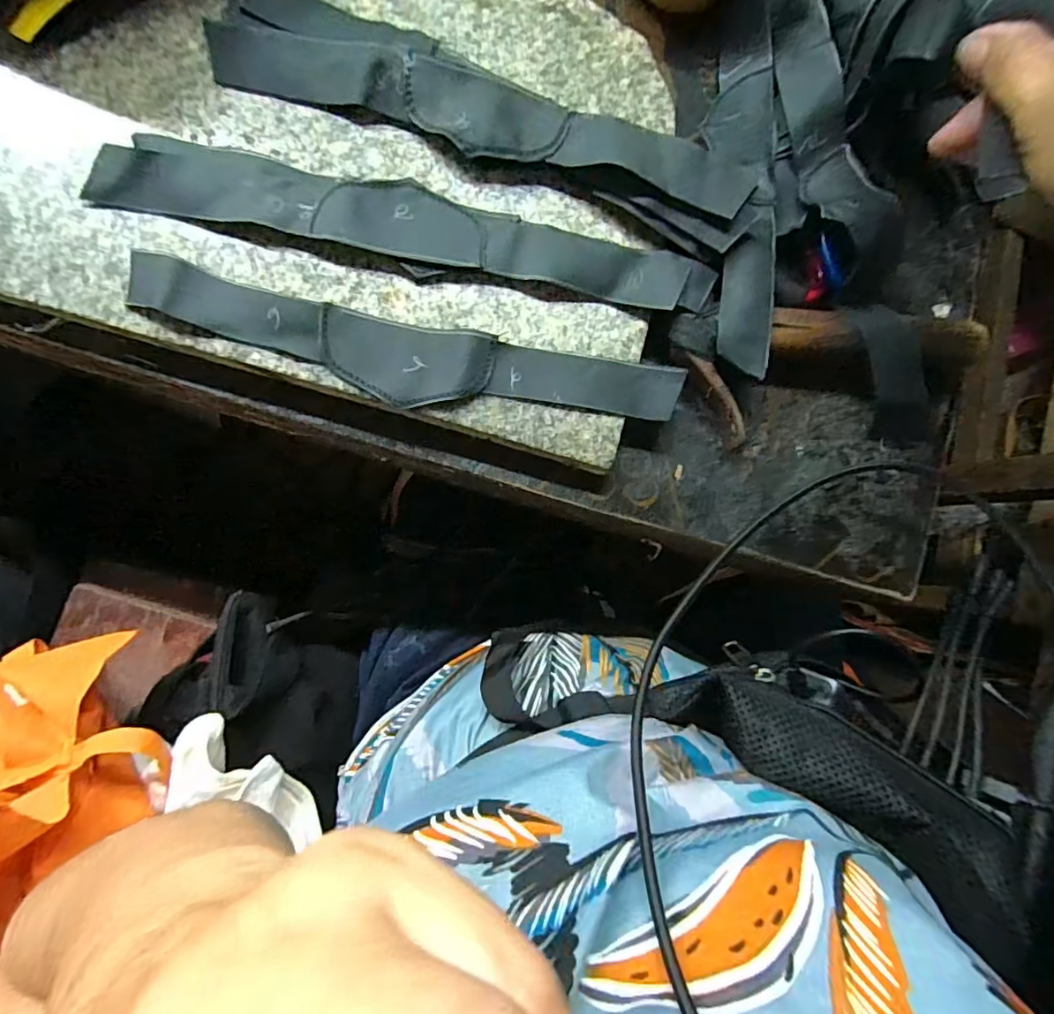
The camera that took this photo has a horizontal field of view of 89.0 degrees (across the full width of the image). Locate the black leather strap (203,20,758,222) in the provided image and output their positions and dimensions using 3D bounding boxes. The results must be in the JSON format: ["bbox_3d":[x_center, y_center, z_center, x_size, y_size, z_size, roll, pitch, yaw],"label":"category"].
[{"bbox_3d":[-0.023,-0.210,0.289,0.288,0.026,0.041,17,84,-4],"label":"black leather strap"}]

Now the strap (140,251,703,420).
[{"bbox_3d":[-0.059,-0.078,0.282,0.283,0.006,0.044,11,92,-5],"label":"strap"}]

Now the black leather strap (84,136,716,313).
[{"bbox_3d":[-0.058,-0.149,0.287,0.316,0.008,0.044,11,79,-4],"label":"black leather strap"}]

